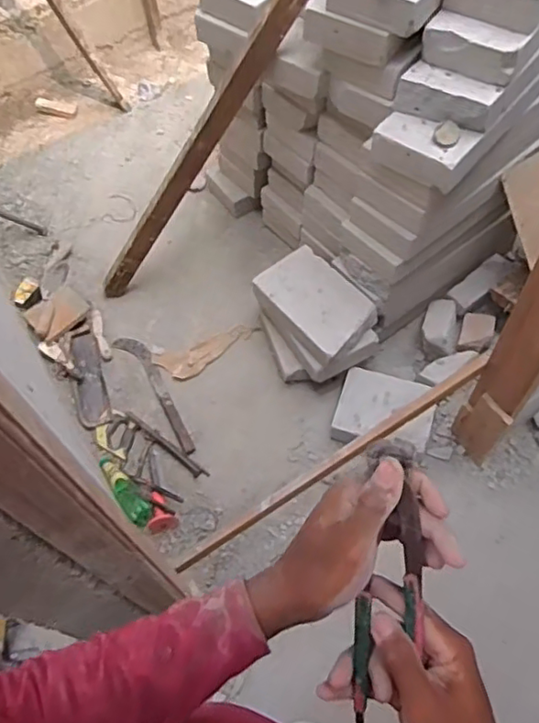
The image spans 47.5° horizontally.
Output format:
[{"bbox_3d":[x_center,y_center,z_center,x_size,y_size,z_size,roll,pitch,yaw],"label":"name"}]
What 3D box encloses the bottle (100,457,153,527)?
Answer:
[{"bbox_3d":[-0.387,0.337,1.630,0.061,0.062,0.259,-36,64,-17],"label":"bottle"}]

